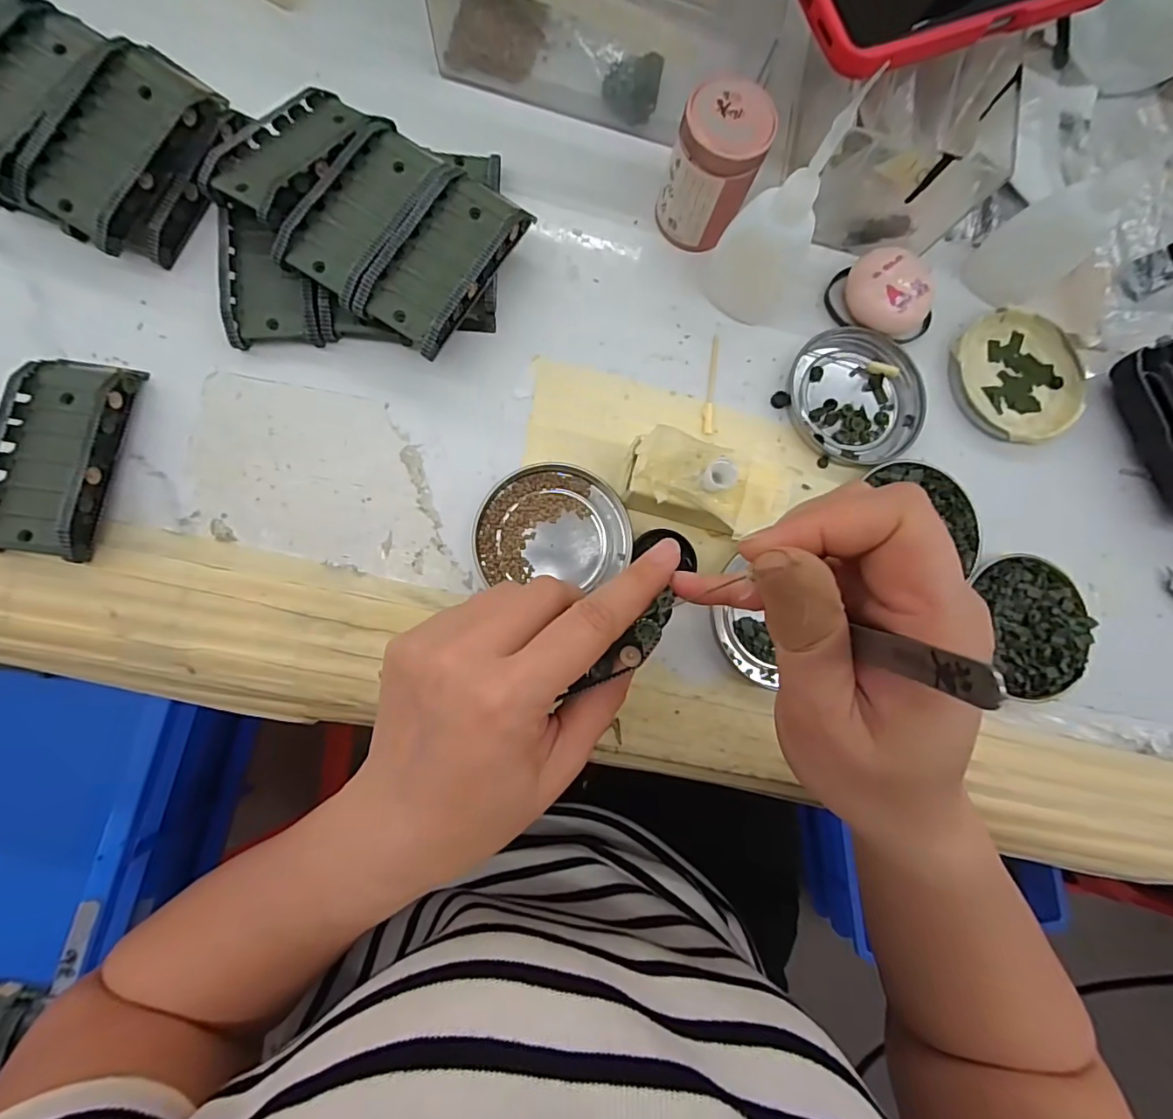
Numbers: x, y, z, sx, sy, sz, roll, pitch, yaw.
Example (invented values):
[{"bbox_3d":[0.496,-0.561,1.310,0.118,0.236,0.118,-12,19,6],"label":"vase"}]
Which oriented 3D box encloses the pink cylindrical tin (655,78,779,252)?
[{"bbox_3d":[0.065,-0.203,0.285,0.043,0.064,0.041,1,83,-6],"label":"pink cylindrical tin"}]

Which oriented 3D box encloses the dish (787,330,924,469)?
[{"bbox_3d":[0.154,-0.094,0.309,0.077,0.008,0.076,1,83,-6],"label":"dish"}]

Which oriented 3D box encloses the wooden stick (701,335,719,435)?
[{"bbox_3d":[0.070,-0.099,0.303,0.007,0.004,0.059,9,82,-5],"label":"wooden stick"}]

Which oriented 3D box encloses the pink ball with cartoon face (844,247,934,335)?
[{"bbox_3d":[0.171,-0.153,0.309,0.039,0.023,0.046,-18,85,-8],"label":"pink ball with cartoon face"}]

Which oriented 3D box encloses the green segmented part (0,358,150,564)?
[{"bbox_3d":[-0.247,-0.050,0.252,0.044,0.024,0.096,7,83,-5],"label":"green segmented part"}]

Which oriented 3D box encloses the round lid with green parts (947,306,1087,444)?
[{"bbox_3d":[0.256,-0.109,0.323,0.076,0.011,0.079,1,83,-6],"label":"round lid with green parts"}]

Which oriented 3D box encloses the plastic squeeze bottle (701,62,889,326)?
[{"bbox_3d":[0.094,-0.159,0.256,0.045,0.116,0.039,39,81,0],"label":"plastic squeeze bottle"}]

